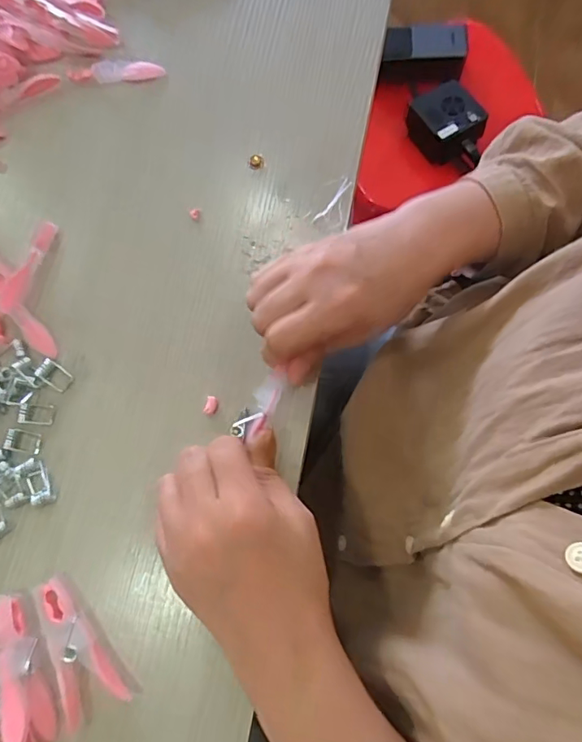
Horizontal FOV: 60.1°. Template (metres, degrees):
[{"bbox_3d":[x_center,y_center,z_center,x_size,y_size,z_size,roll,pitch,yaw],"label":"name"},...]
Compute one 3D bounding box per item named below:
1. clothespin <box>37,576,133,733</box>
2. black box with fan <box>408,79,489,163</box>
[{"bbox_3d":[-0.121,0.154,0.283,0.032,0.013,0.076,-30,73,-4],"label":"clothespin"},{"bbox_3d":[0.201,-0.322,0.658,0.074,0.057,0.081,-30,73,-4],"label":"black box with fan"}]

